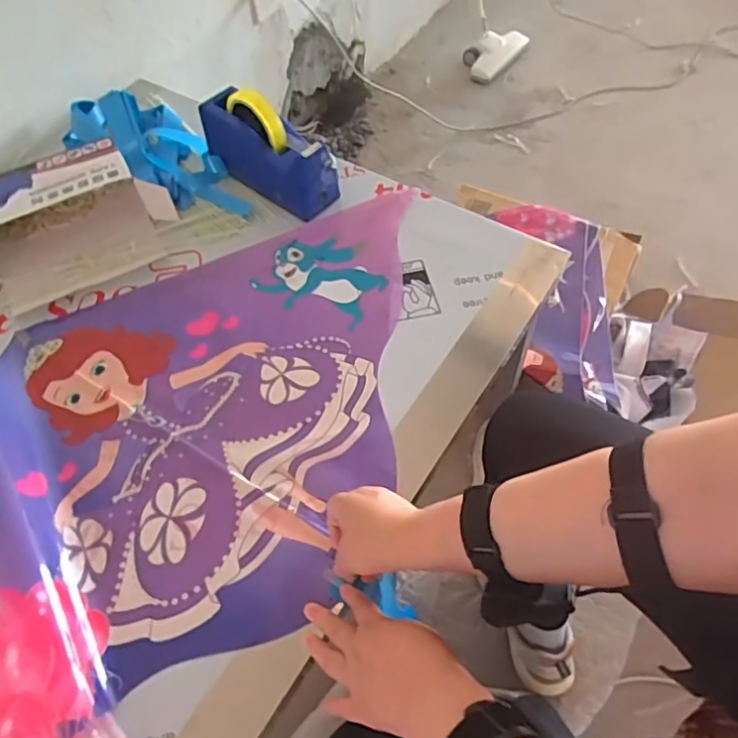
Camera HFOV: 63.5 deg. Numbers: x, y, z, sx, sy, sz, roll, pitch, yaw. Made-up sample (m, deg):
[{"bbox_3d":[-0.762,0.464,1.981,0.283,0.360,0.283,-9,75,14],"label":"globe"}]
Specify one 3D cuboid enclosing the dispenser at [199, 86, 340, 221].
[{"bbox_3d":[-0.139,-0.300,0.808,0.204,0.121,0.067,32,65,19],"label":"dispenser"}]

